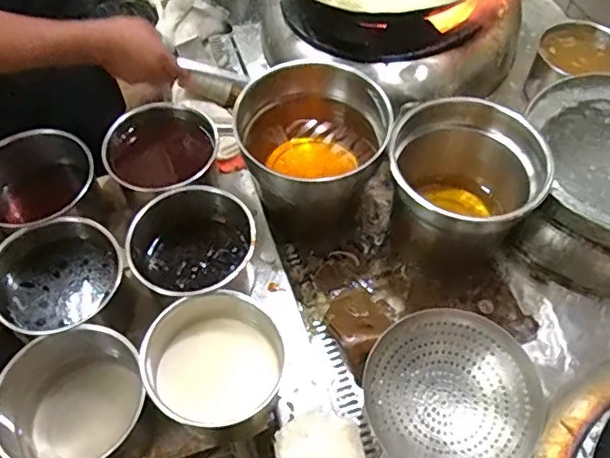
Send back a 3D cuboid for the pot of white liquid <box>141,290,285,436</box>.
[{"bbox_3d":[-0.117,0.174,0.739,0.160,0.113,0.161,1,56,-1],"label":"pot of white liquid"}]

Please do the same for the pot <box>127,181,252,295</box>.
[{"bbox_3d":[-0.151,0.028,0.832,0.166,0.116,0.159,1,56,-1],"label":"pot"}]

